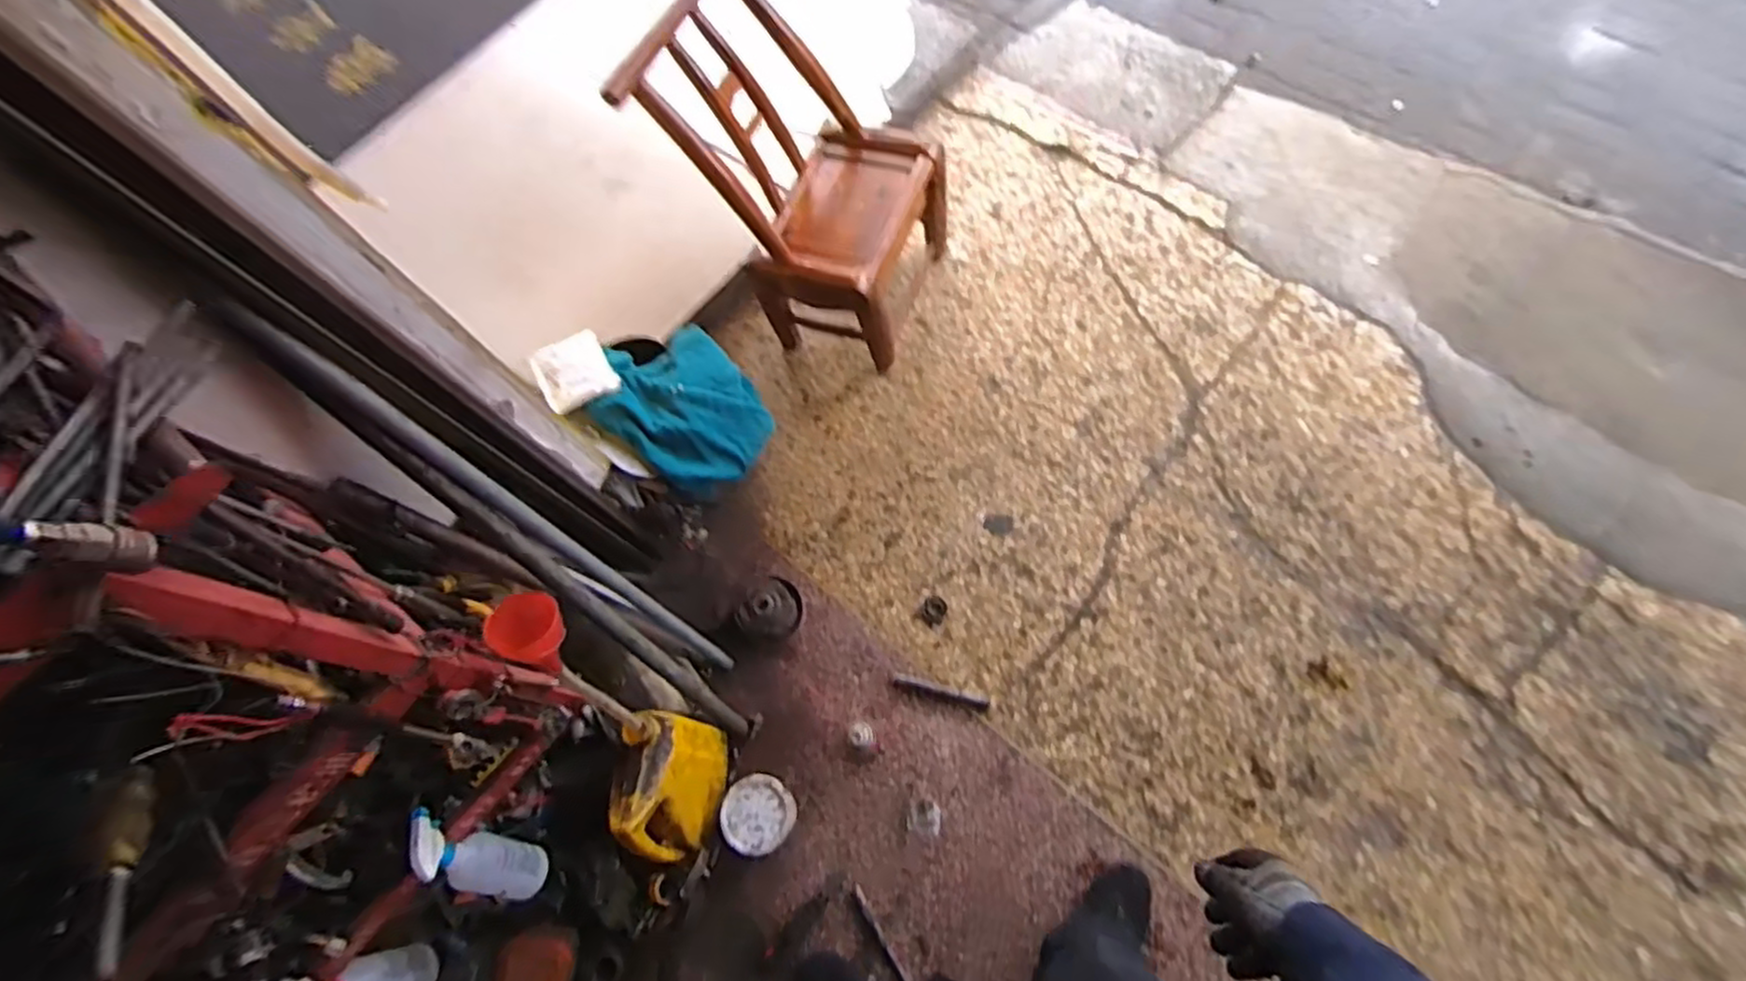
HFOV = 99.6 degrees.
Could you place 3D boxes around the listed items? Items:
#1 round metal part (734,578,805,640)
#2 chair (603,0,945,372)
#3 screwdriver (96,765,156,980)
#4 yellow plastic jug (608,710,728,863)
[{"bbox_3d":[-0.200,0.233,1.465,0.104,0.096,0.129,15,71,12],"label":"round metal part"},{"bbox_3d":[-0.133,-0.602,1.498,0.470,0.626,0.422,18,72,13],"label":"chair"},{"bbox_3d":[-0.516,0.254,0.504,0.027,0.027,0.177,-40,46,-15],"label":"screwdriver"},{"bbox_3d":[-0.333,0.491,1.224,0.110,0.238,0.218,-1,69,6],"label":"yellow plastic jug"}]

